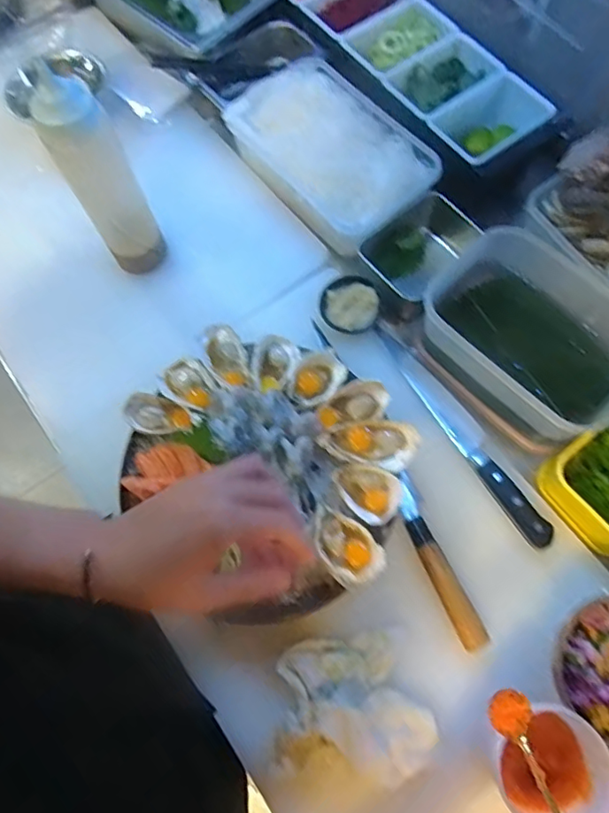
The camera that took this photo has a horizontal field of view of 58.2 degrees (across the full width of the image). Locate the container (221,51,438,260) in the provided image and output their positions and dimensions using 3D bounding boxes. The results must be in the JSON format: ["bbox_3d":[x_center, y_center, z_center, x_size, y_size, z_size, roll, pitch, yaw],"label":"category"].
[{"bbox_3d":[0.037,-0.335,0.705,0.172,0.060,0.261,-37,74,-10],"label":"container"}]

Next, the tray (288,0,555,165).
[{"bbox_3d":[0.123,-0.493,0.754,0.153,0.056,0.460,-33,73,-9],"label":"tray"}]

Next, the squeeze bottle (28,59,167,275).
[{"bbox_3d":[-0.214,-0.239,0.588,0.065,0.229,0.058,-26,72,-7],"label":"squeeze bottle"}]

